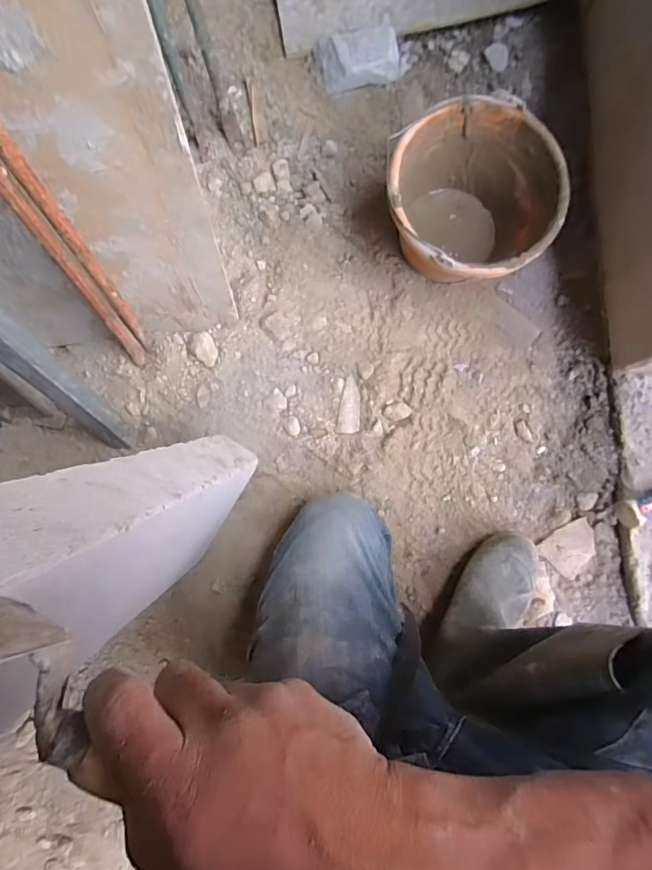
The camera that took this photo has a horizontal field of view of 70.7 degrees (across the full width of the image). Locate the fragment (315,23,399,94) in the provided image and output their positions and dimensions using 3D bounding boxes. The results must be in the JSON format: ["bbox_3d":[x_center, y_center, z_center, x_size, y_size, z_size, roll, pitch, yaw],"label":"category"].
[{"bbox_3d":[0.055,-0.641,0.788,0.137,0.049,0.094,-6,86,-1],"label":"fragment"}]

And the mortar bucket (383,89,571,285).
[{"bbox_3d":[0.214,-0.347,0.720,0.247,0.158,0.248,0,86,-1],"label":"mortar bucket"}]

